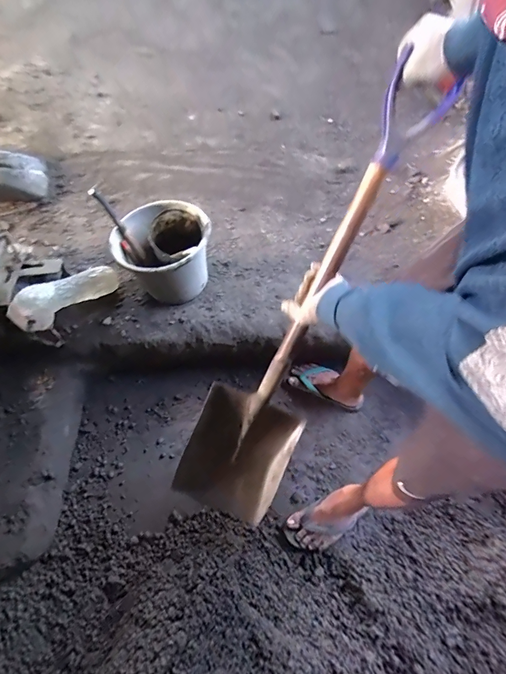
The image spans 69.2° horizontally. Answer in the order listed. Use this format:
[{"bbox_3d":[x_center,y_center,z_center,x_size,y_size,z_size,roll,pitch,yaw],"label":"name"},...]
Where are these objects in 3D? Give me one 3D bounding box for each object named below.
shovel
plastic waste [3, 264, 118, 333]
[{"bbox_3d":[0.104,-0.017,0.716,0.214,0.887,0.144,31,20,14],"label":"shovel"},{"bbox_3d":[-0.520,-0.114,1.018,0.101,0.071,0.304,37,47,17],"label":"plastic waste"}]

